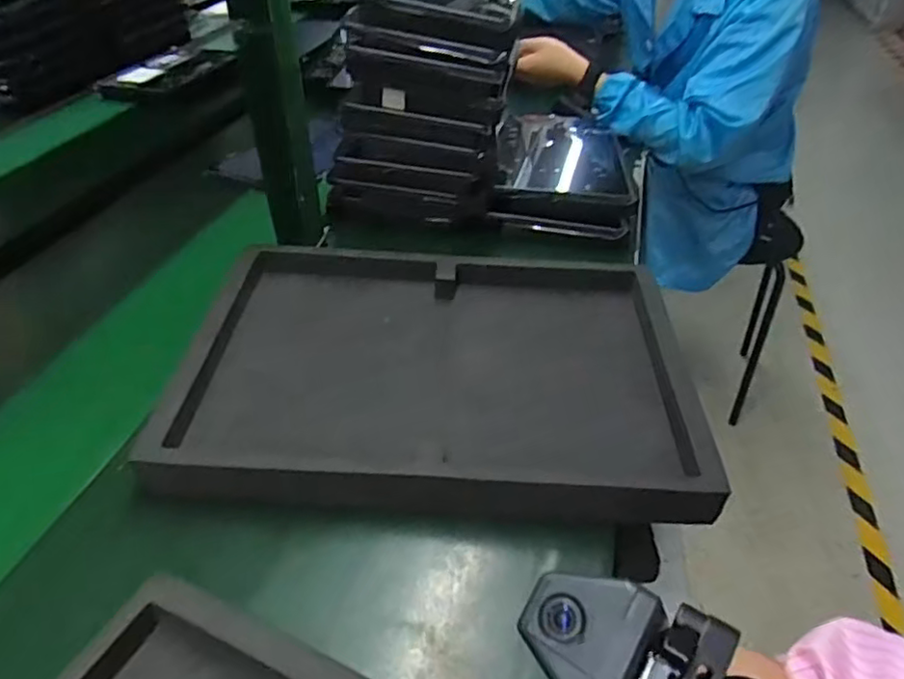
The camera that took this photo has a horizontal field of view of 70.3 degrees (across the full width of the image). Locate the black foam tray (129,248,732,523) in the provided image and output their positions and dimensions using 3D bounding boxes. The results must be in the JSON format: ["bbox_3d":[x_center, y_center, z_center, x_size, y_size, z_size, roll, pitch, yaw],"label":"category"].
[{"bbox_3d":[-0.014,0.011,0.574,0.425,0.042,0.316,1,39,1],"label":"black foam tray"}]

